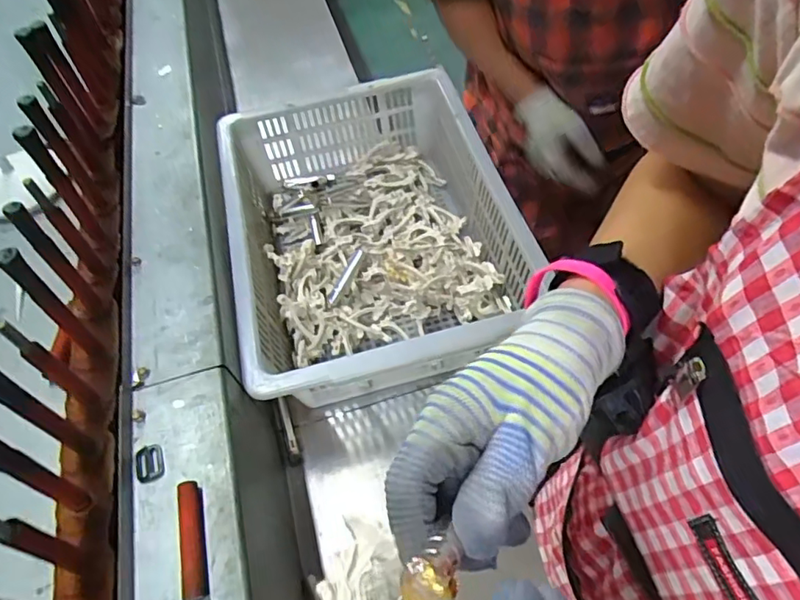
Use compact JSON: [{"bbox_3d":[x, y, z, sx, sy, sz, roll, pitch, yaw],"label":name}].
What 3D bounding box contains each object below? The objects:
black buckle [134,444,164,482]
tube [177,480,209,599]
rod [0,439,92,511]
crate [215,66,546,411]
[{"bbox_3d":[-0.224,0.145,0.502,0.024,0.004,0.034,-17,59,-11],"label":"black buckle"},{"bbox_3d":[-0.170,0.194,0.458,0.019,0.016,0.091,-12,58,-8],"label":"tube"},{"bbox_3d":[-0.265,0.123,0.402,0.022,0.150,0.020,0,57,0],"label":"rod"},{"bbox_3d":[-0.041,-0.092,0.789,0.359,0.143,0.478,-12,58,-7],"label":"crate"}]

